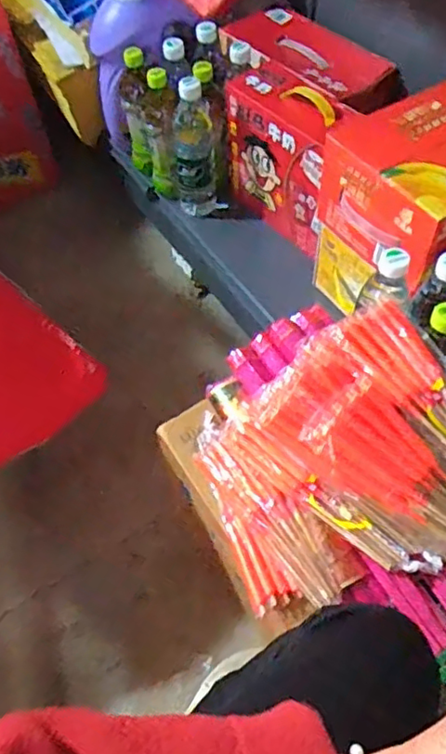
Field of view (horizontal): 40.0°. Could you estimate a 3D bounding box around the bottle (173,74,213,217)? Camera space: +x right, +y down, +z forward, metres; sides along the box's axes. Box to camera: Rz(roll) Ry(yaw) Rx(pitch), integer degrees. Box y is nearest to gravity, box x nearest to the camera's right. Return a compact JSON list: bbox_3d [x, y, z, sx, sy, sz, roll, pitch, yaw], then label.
[{"bbox_3d":[-0.049,-0.377,1.010,0.069,0.211,0.061,-5,56,0],"label":"bottle"}]

